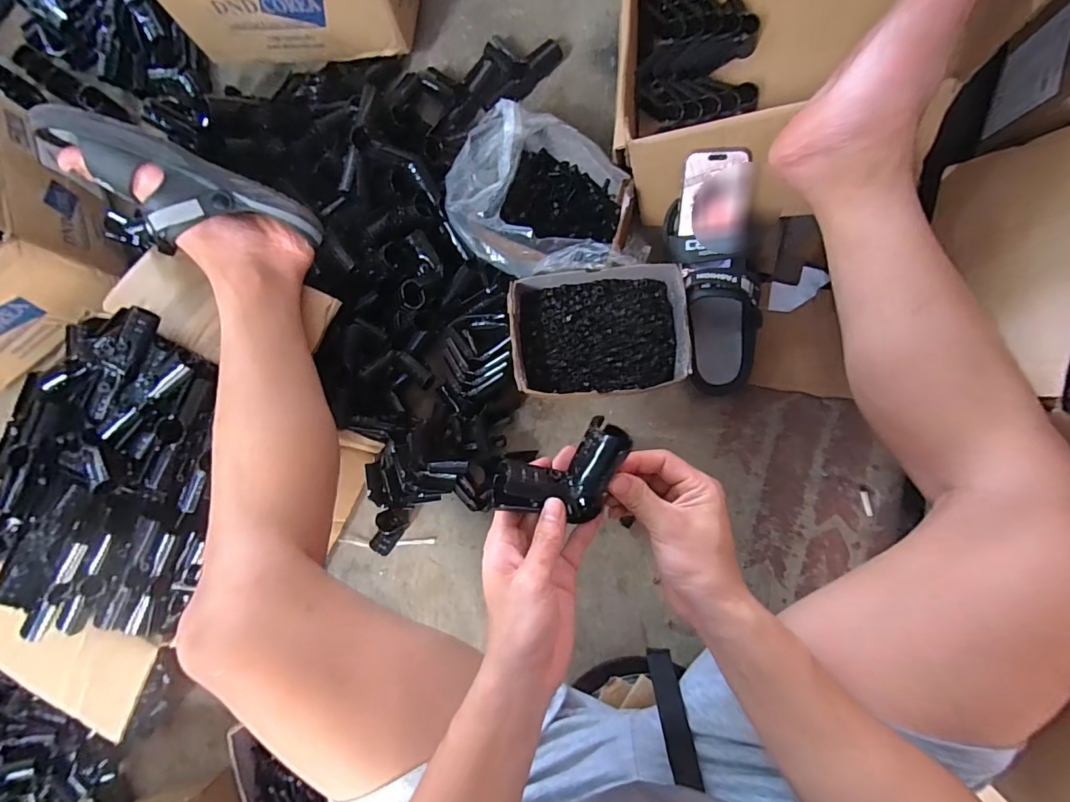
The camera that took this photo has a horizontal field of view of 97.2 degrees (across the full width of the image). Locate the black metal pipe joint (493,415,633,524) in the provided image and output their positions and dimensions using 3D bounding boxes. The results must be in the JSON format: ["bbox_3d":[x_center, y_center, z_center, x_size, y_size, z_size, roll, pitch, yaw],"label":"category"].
[{"bbox_3d":[0.021,0.063,0.358,0.113,0.050,0.065,-26,85,2],"label":"black metal pipe joint"}]

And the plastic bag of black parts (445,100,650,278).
[{"bbox_3d":[0.024,-0.248,0.598,0.236,0.125,0.191,20,88,5],"label":"plastic bag of black parts"}]

